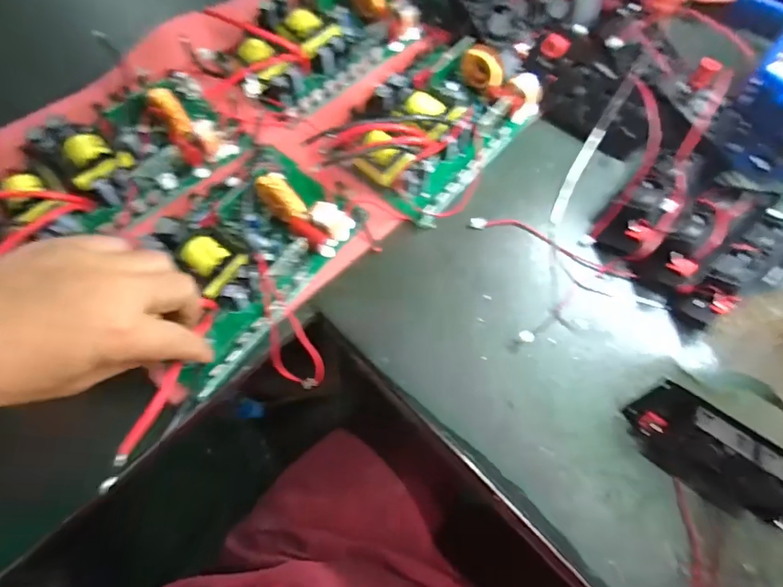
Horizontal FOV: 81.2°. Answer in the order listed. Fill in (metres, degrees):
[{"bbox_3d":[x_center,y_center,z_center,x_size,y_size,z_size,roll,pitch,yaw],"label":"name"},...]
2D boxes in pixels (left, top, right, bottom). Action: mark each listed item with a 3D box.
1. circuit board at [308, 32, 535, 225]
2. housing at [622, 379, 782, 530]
[{"bbox_3d":[0.040,-0.166,0.430,0.139,0.047,0.209,35,72,12],"label":"circuit board"},{"bbox_3d":[0.237,0.119,0.318,0.137,0.053,0.045,34,72,11],"label":"housing"}]

